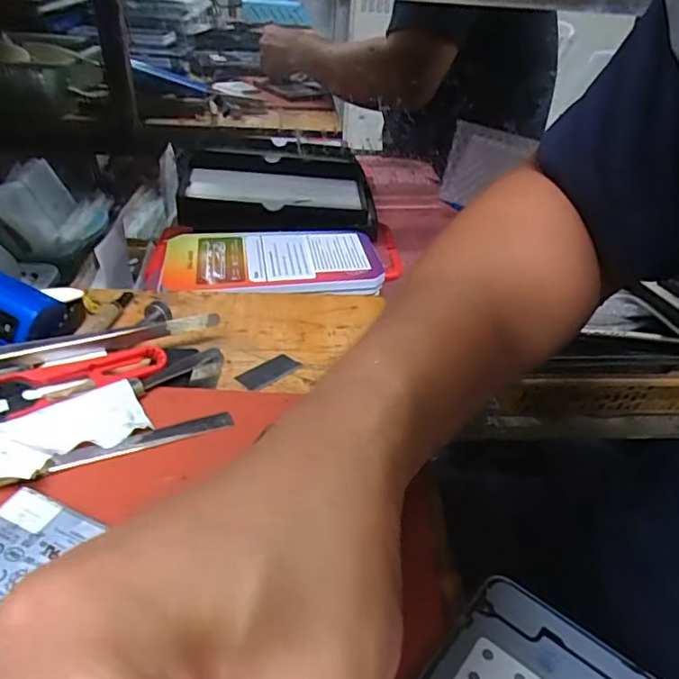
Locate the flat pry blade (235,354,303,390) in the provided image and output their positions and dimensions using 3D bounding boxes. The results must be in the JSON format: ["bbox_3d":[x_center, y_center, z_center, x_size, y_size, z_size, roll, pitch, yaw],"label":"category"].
[{"bbox_3d":[-0.042,0.018,0.336,0.038,0.004,0.020,-25,43,-38],"label":"flat pry blade"}]

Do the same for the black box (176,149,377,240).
[{"bbox_3d":[-0.061,-0.157,0.582,0.200,0.038,0.158,0,33,-9],"label":"black box"}]

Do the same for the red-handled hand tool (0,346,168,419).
[{"bbox_3d":[-0.138,0.021,0.288,0.098,0.006,0.024,-19,62,-37],"label":"red-handled hand tool"}]

